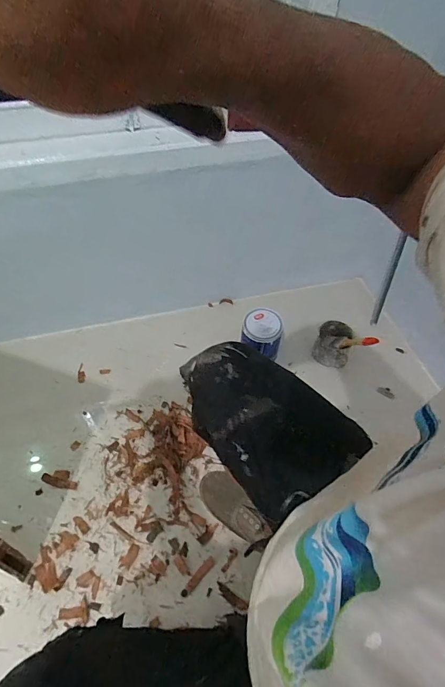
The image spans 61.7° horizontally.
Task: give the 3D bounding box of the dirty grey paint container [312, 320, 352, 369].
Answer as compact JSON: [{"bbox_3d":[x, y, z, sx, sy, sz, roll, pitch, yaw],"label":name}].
[{"bbox_3d":[0.313,0.006,1.056,0.096,0.098,0.098,2,54,-2],"label":"dirty grey paint container"}]

